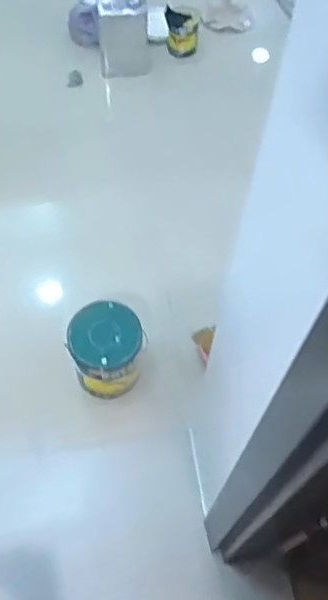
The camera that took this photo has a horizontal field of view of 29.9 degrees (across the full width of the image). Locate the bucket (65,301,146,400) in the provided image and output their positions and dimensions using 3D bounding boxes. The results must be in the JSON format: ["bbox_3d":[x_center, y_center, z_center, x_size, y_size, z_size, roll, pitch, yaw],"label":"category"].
[{"bbox_3d":[-0.135,0.126,1.470,0.167,0.194,0.171,1,60,-2],"label":"bucket"}]

